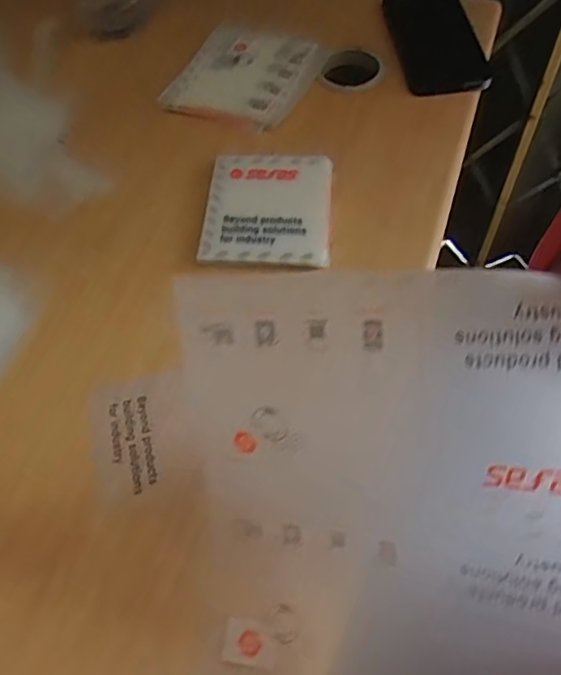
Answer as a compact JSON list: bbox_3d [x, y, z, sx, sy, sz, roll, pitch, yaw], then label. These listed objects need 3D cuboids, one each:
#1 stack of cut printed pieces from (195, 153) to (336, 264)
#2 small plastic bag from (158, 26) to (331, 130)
[{"bbox_3d":[-0.009,-0.104,0.459,0.098,0.008,0.115,3,60,4],"label":"stack of cut printed pieces"},{"bbox_3d":[-0.033,-0.252,0.546,0.122,0.015,0.125,20,62,13],"label":"small plastic bag"}]

